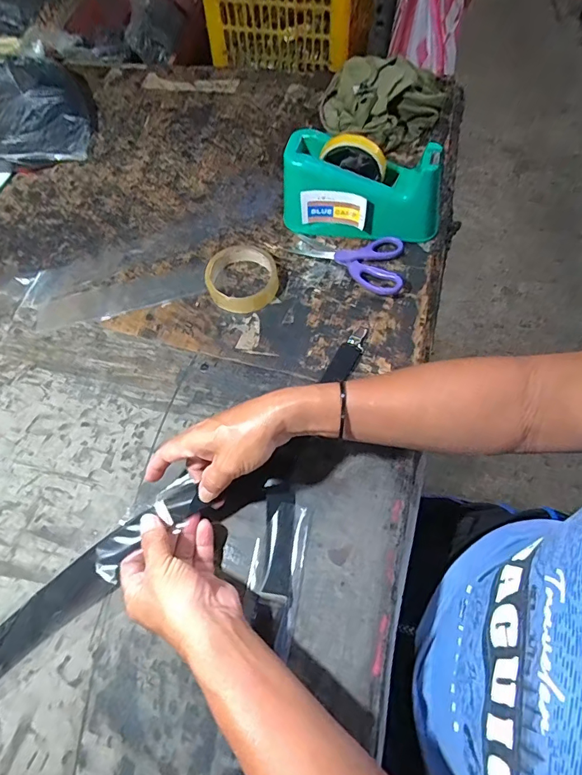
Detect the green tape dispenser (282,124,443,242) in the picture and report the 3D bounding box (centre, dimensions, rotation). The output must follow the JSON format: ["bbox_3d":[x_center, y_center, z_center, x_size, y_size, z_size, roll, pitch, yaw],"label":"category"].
[{"bbox_3d":[0.091,-0.247,0.555,0.200,0.115,0.067,16,67,11],"label":"green tape dispenser"}]

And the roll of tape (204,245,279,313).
[{"bbox_3d":[-0.063,-0.142,0.571,0.092,0.025,0.091,-1,65,3],"label":"roll of tape"}]

